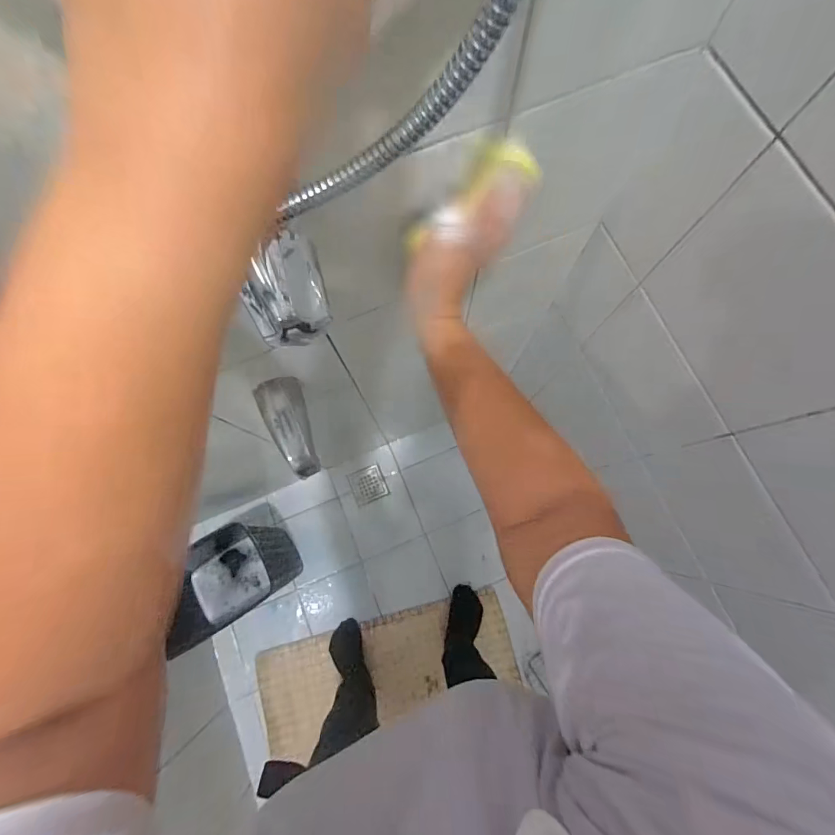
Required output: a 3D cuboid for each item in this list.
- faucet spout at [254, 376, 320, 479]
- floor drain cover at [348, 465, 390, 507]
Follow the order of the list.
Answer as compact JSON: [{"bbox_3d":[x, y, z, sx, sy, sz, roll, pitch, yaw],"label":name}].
[{"bbox_3d":[-0.179,0.015,0.574,0.060,0.033,0.137,-14,77,-1],"label":"faucet spout"},{"bbox_3d":[-0.149,0.205,1.261,0.101,0.015,0.103,-23,78,-3],"label":"floor drain cover"}]

